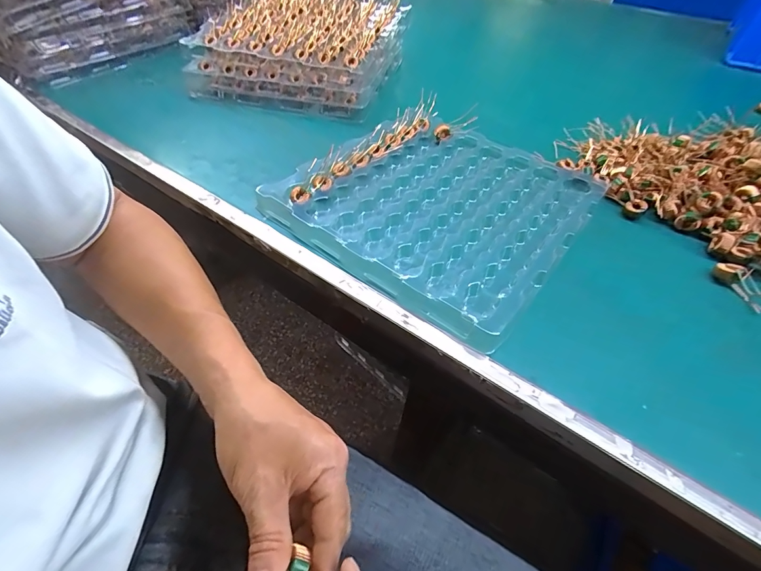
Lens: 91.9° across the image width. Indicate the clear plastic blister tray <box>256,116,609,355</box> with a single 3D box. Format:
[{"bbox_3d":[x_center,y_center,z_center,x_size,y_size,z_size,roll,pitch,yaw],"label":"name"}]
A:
[{"bbox_3d":[0.065,-0.101,0.414,0.286,0.034,0.291,31,53,25],"label":"clear plastic blister tray"}]

